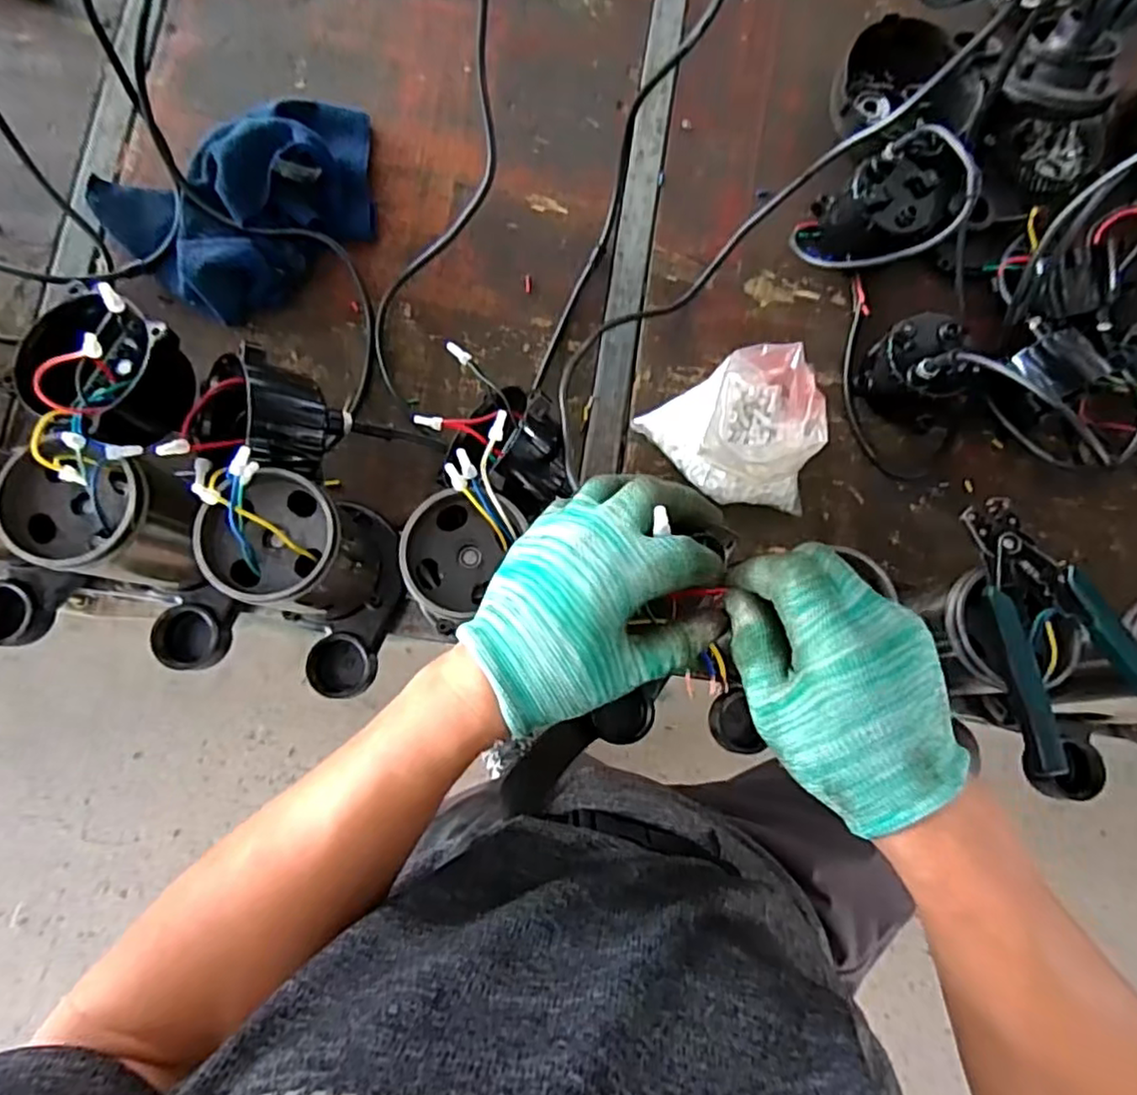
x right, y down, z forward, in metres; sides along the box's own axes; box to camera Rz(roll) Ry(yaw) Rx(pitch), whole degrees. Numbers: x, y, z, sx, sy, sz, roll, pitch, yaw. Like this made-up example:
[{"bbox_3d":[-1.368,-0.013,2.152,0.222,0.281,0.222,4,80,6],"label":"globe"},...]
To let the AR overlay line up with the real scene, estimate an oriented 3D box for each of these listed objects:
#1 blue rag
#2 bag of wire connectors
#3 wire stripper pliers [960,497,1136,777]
[{"bbox_3d":[-0.302,-0.322,0.636,0.257,0.069,0.171,-24,85,-6],"label":"blue rag"},{"bbox_3d":[0.159,-0.098,0.618,0.146,0.104,0.146,-19,84,-6],"label":"bag of wire connectors"},{"bbox_3d":[0.346,0.053,0.464,0.108,0.035,0.179,-5,83,-4],"label":"wire stripper pliers"}]

